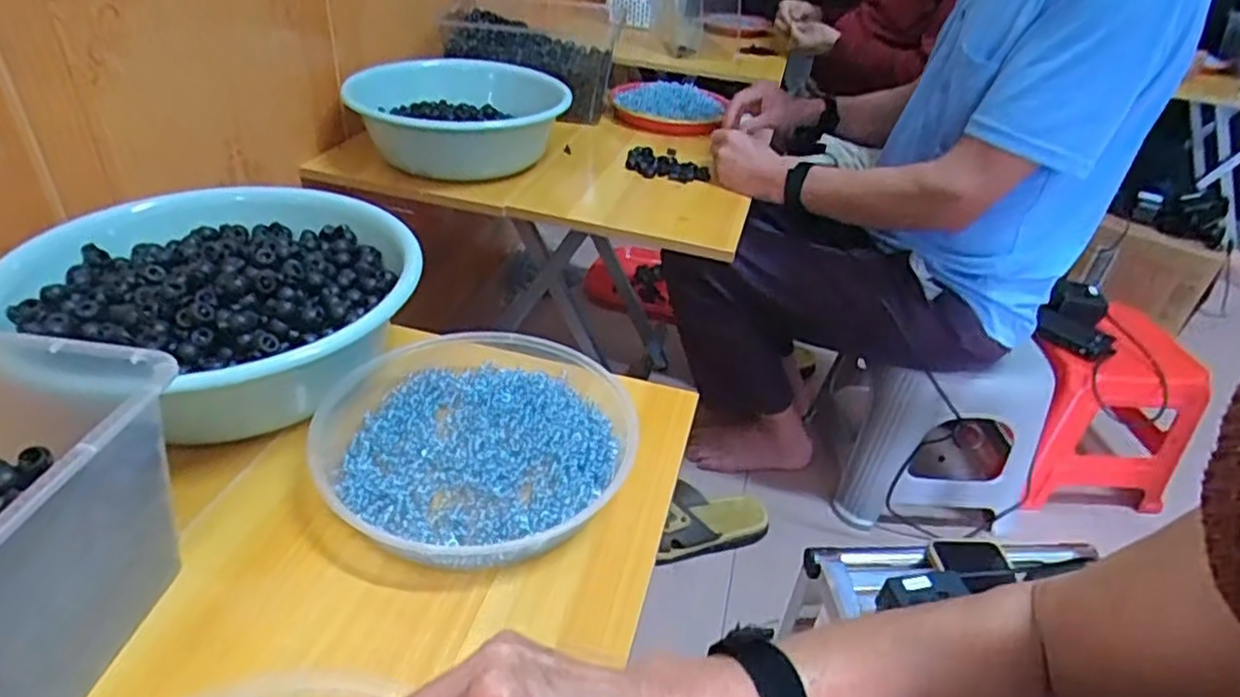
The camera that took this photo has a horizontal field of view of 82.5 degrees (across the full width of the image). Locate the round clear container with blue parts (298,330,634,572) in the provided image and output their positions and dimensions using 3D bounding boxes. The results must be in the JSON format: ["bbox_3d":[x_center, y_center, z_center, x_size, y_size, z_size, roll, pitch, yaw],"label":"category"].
[{"bbox_3d":[-0.105,0.063,0.528,0.224,0.032,0.225,4,36,-3],"label":"round clear container with blue parts"}]

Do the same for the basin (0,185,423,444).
[{"bbox_3d":[-0.318,-0.033,0.583,0.287,0.097,0.283,16,37,13],"label":"basin"}]

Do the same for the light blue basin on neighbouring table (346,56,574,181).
[{"bbox_3d":[-0.227,-0.326,1.009,0.284,0.107,0.220,-11,39,-22],"label":"light blue basin on neighbouring table"}]

